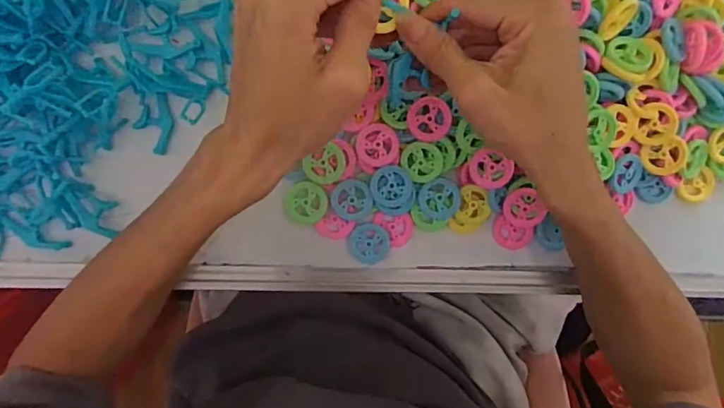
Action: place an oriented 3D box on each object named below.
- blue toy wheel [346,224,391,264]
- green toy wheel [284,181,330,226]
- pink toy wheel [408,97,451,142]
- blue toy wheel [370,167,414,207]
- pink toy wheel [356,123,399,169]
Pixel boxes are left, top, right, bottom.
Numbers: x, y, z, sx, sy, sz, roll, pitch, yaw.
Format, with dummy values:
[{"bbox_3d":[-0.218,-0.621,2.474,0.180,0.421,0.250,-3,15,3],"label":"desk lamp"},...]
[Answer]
[{"bbox_3d":[0.005,0.029,0.365,0.030,0.004,0.029,0,97,-4],"label":"blue toy wheel"},{"bbox_3d":[-0.040,-0.001,0.358,0.031,0.006,0.029,-2,98,-4],"label":"green toy wheel"},{"bbox_3d":[0.046,-0.058,0.346,0.029,0.012,0.030,0,97,-4],"label":"pink toy wheel"},{"bbox_3d":[0.021,-0.012,0.356,0.030,0.005,0.029,0,97,-4],"label":"blue toy wheel"},{"bbox_3d":[0.011,-0.041,0.350,0.030,0.004,0.030,0,97,-4],"label":"pink toy wheel"}]

